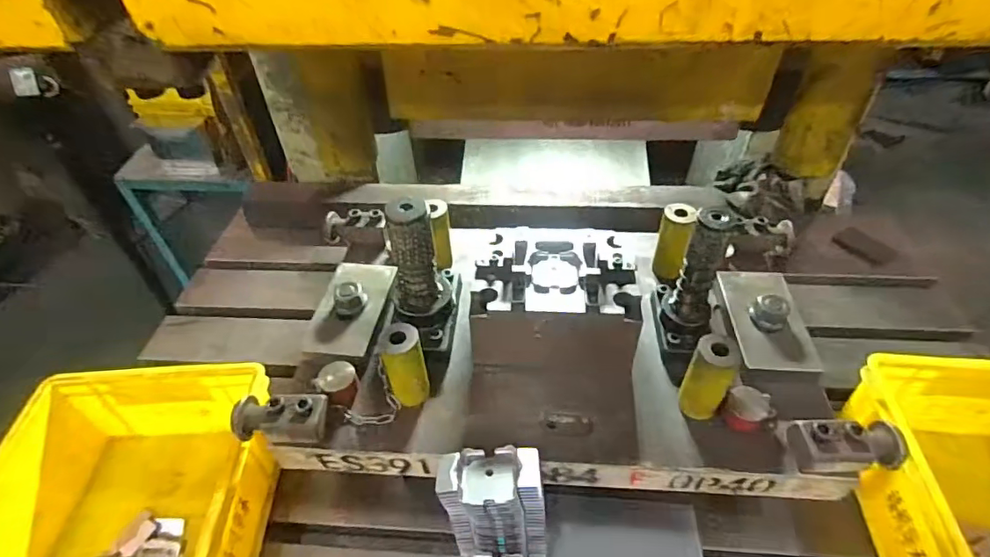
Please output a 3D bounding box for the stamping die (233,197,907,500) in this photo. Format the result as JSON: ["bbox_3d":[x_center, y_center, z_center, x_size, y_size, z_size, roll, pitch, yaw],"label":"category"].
[{"bbox_3d":[0.065,0.032,0.578,0.631,0.202,0.366,2,44,4],"label":"stamping die"}]

